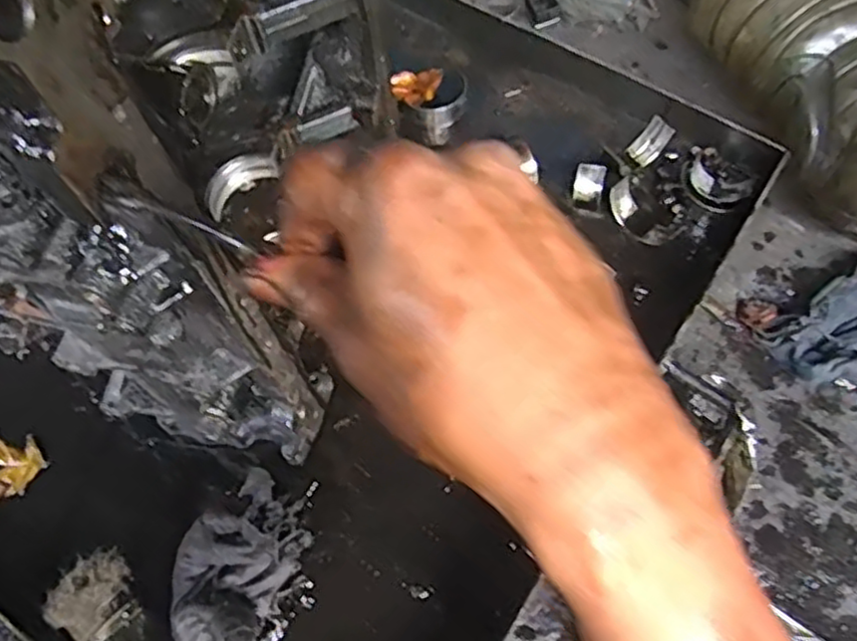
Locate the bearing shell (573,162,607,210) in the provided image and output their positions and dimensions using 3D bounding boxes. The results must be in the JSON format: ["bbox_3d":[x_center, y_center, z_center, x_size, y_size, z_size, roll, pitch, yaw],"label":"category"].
[{"bbox_3d":[0.153,-0.127,0.671,0.027,0.030,0.037,10,64,5],"label":"bearing shell"}]

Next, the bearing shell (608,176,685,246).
[{"bbox_3d":[0.201,-0.100,0.652,0.073,0.020,0.043,44,71,4],"label":"bearing shell"}]

